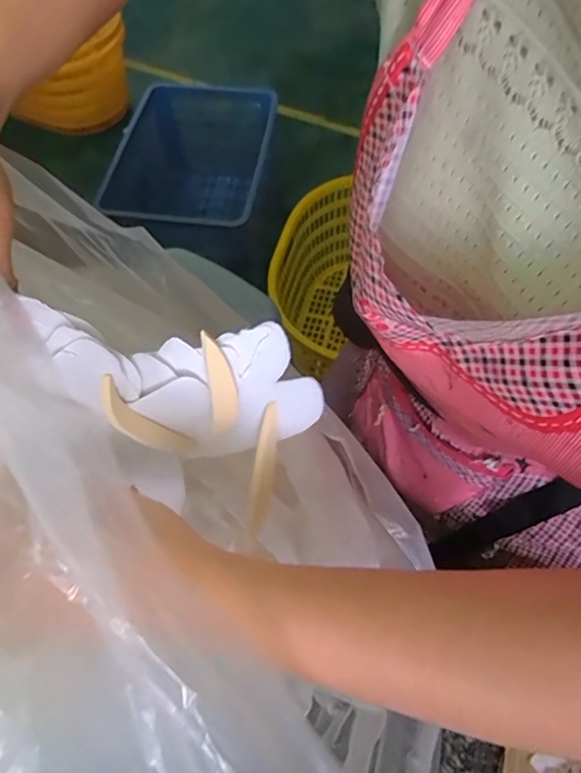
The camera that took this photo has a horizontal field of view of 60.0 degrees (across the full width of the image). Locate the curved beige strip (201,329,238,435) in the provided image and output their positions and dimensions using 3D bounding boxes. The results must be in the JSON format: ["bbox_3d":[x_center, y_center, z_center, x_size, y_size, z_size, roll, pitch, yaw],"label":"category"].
[{"bbox_3d":[-0.034,-0.001,0.251,0.013,0.062,0.004,-11,41,-12],"label":"curved beige strip"}]

